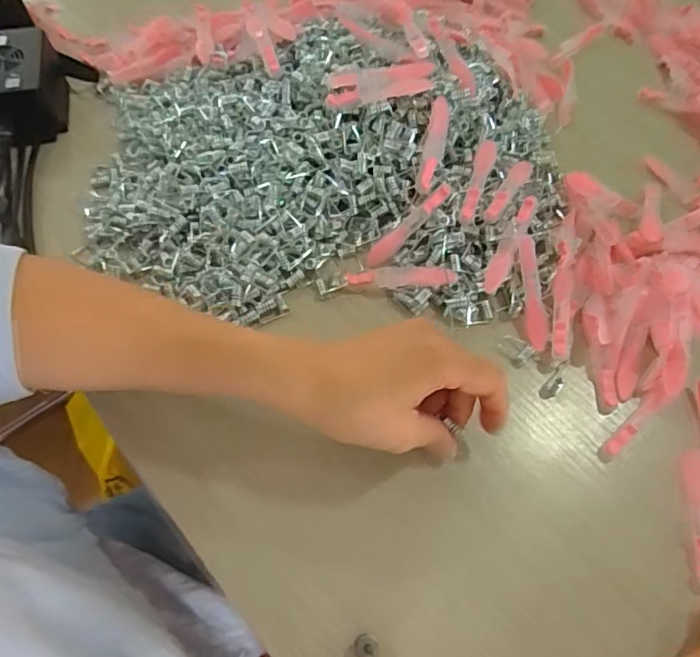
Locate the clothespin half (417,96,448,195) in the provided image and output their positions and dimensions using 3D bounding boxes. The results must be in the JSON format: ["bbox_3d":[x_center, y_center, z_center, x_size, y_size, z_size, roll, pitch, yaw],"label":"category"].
[{"bbox_3d":[0.061,-0.134,0.392,0.014,0.011,0.074,13,77,4],"label":"clothespin half"}]

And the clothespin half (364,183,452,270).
[{"bbox_3d":[0.042,-0.074,0.390,0.077,0.008,0.011,-43,70,11],"label":"clothespin half"}]

